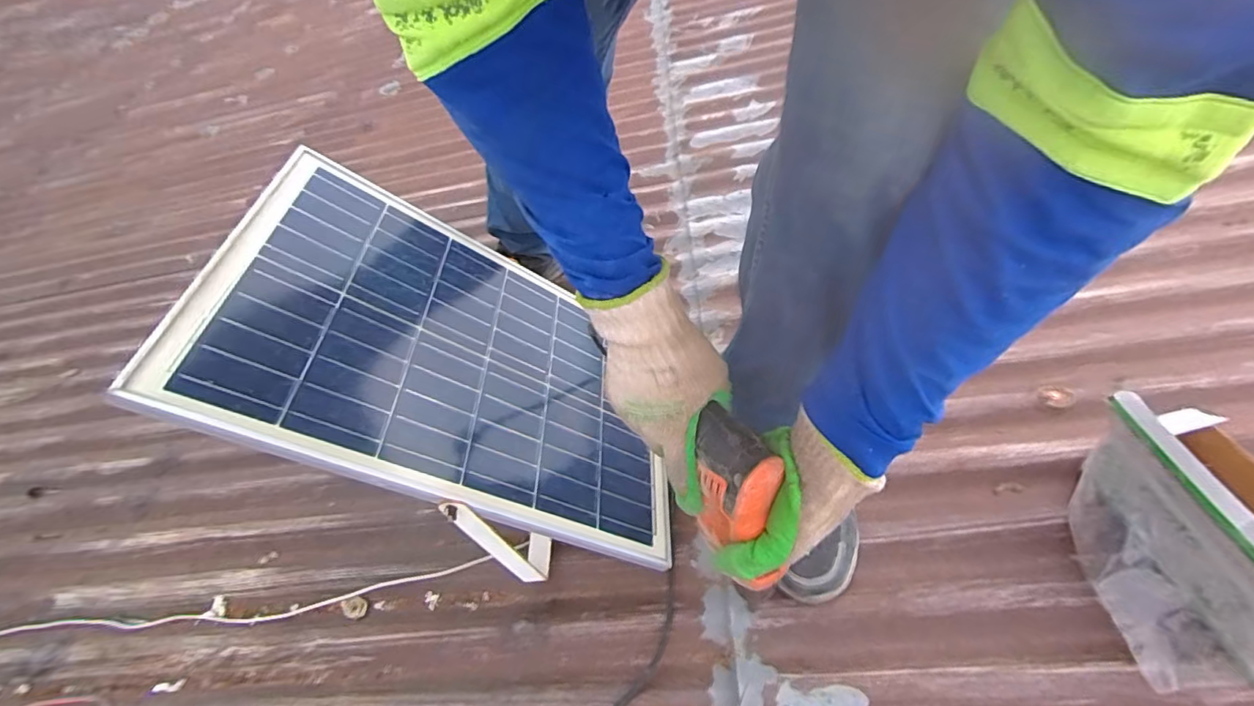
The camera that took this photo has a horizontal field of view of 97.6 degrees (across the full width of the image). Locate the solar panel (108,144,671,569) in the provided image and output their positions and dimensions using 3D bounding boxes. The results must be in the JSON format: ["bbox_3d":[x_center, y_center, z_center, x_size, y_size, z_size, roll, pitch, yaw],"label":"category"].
[{"bbox_3d":[-0.165,0.013,0.626,0.526,0.022,0.354,29,40,-27],"label":"solar panel"}]

